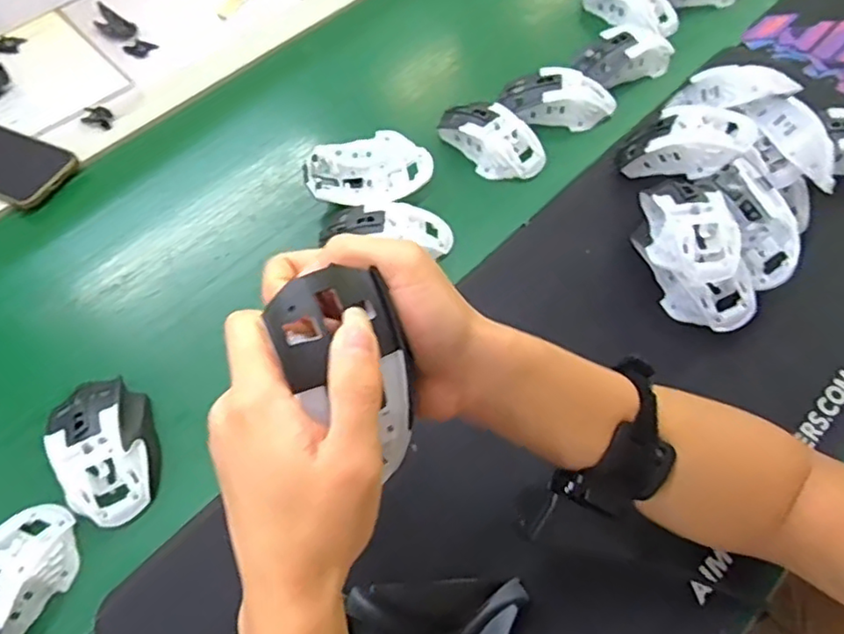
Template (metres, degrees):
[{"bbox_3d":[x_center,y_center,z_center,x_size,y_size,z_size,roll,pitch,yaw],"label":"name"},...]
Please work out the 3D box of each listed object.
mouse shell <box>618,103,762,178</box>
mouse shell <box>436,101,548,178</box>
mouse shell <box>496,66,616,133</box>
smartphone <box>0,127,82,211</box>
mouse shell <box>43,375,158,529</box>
[{"bbox_3d":[0.231,-0.158,0.550,0.110,0.048,0.069,15,49,43],"label":"mouse shell"},{"bbox_3d":[0.069,-0.173,0.610,0.106,0.036,0.057,39,68,23],"label":"mouse shell"},{"bbox_3d":[0.137,-0.219,0.637,0.115,0.043,0.056,9,59,8],"label":"mouse shell"},{"bbox_3d":[-0.439,-0.161,0.643,0.167,0.008,0.074,22,62,16],"label":"smartphone"},{"bbox_3d":[-0.233,0.090,0.459,0.062,0.032,0.116,-21,60,-10],"label":"mouse shell"}]

